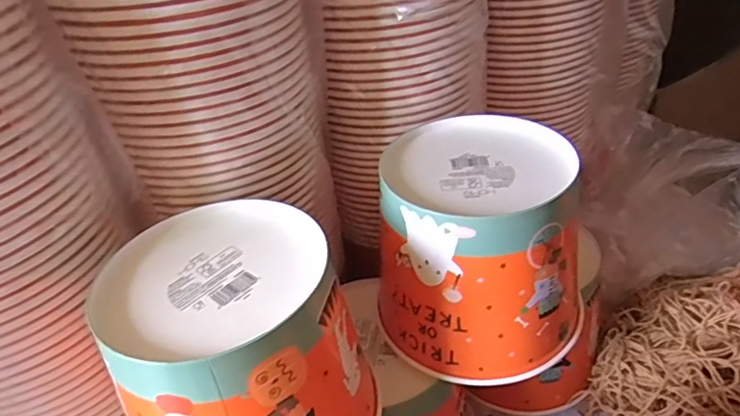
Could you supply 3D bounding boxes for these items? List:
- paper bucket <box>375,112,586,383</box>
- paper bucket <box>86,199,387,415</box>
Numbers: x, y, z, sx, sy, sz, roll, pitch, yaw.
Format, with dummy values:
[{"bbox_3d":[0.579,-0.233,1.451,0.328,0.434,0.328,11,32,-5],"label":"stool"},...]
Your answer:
[{"bbox_3d":[0.081,0.027,0.384,0.142,0.131,0.139,2,38,11],"label":"paper bucket"},{"bbox_3d":[-0.076,0.090,0.326,0.139,0.130,0.146,-24,40,-21],"label":"paper bucket"}]

